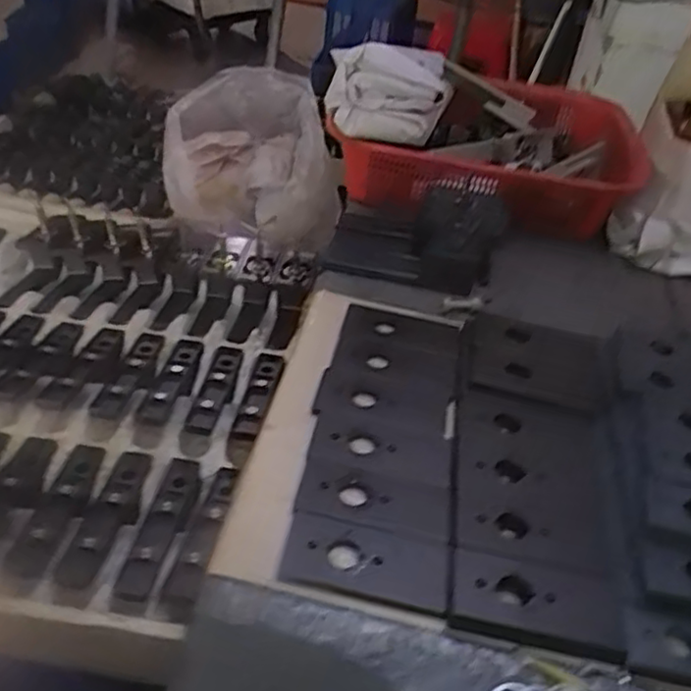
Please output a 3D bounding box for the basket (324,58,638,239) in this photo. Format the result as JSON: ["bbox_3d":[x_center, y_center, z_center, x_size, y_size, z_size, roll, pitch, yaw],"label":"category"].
[{"bbox_3d":[0.187,-0.261,0.883,0.324,0.092,0.362,13,40,6],"label":"basket"}]

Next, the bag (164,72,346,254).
[{"bbox_3d":[-0.165,-0.317,1.207,0.293,0.222,0.260,-7,42,-17],"label":"bag"}]

